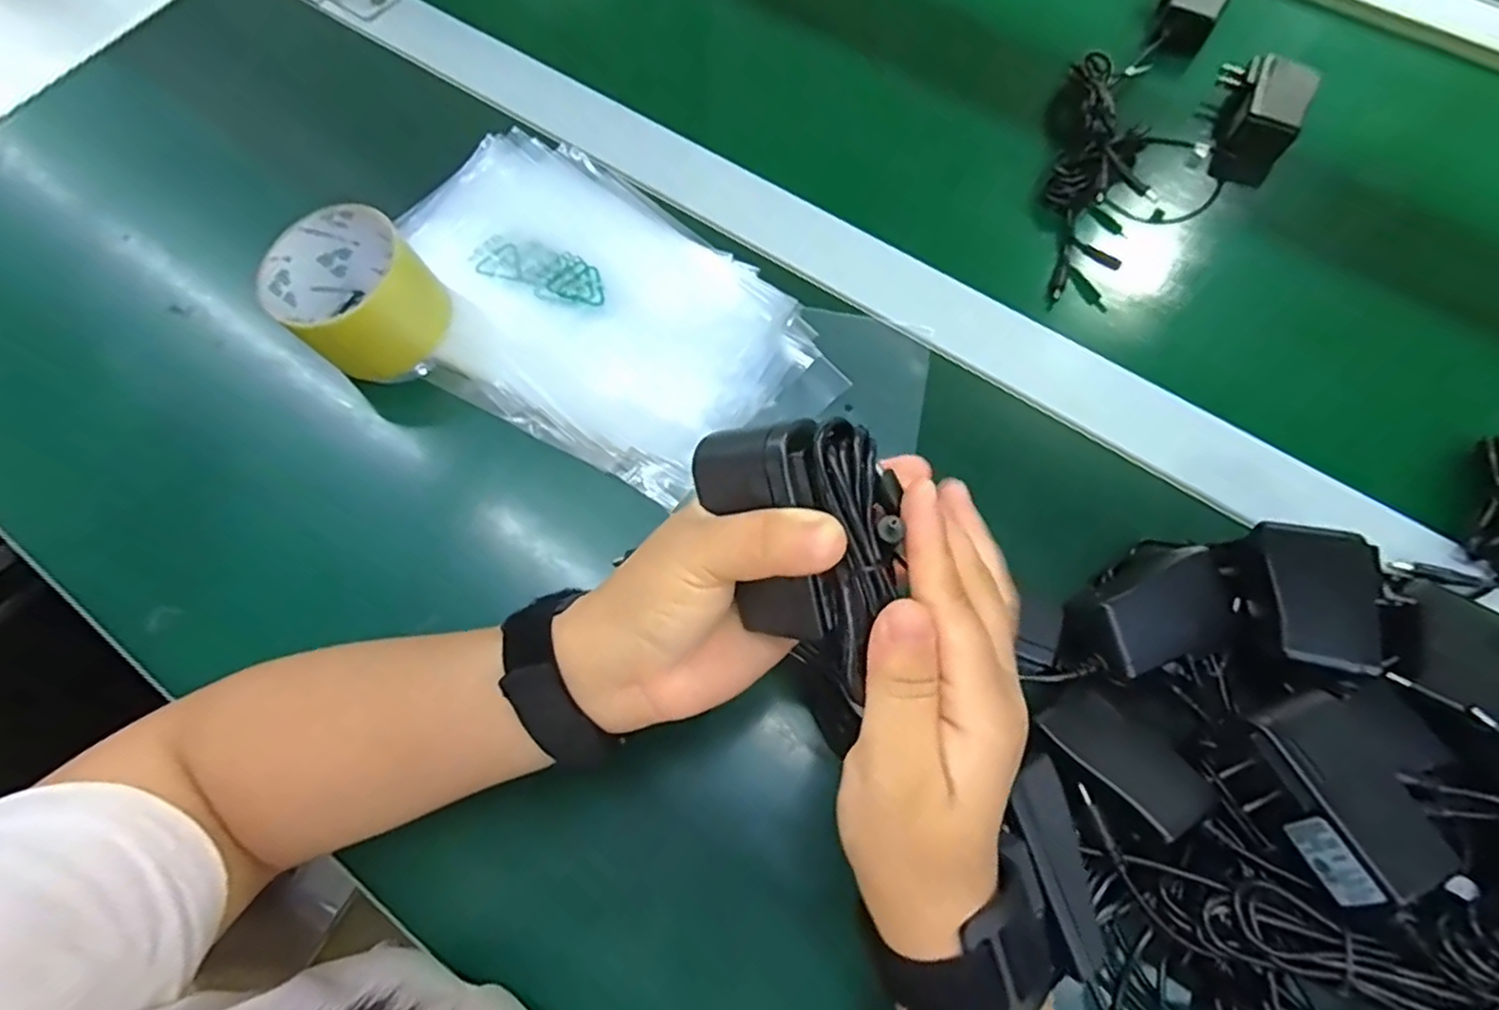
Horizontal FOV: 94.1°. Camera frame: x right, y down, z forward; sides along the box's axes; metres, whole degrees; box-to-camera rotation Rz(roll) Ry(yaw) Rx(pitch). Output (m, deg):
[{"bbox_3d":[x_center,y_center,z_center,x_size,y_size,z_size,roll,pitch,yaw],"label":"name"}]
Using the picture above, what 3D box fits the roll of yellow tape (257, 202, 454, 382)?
[{"bbox_3d":[-0.225,-0.122,0.403,0.082,0.050,0.080,0,68,1],"label":"roll of yellow tape"}]

